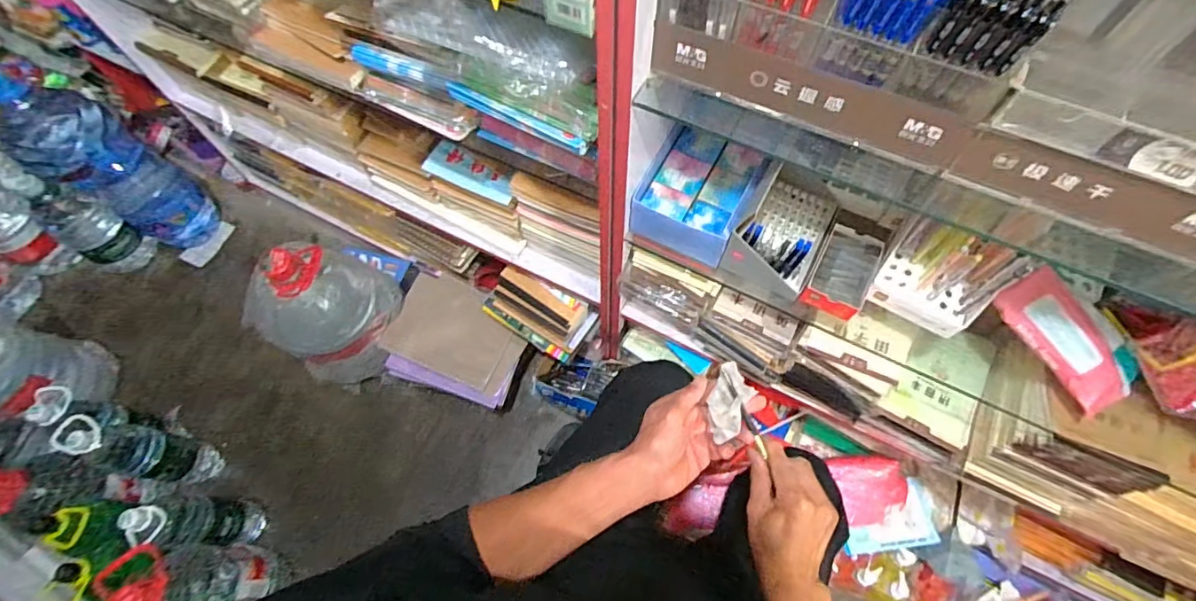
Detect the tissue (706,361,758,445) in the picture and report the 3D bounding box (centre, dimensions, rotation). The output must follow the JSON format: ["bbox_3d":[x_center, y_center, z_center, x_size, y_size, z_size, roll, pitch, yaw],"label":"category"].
[{"bbox_3d":[0.150,0.113,0.583,0.047,0.014,0.095,17,52,9],"label":"tissue"}]

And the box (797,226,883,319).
[{"bbox_3d":[0.326,-0.037,0.690,0.071,0.035,0.120,27,67,13],"label":"box"}]

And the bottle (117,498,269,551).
[{"bbox_3d":[-0.788,0.452,1.054,0.086,0.316,0.097,5,64,3],"label":"bottle"}]

